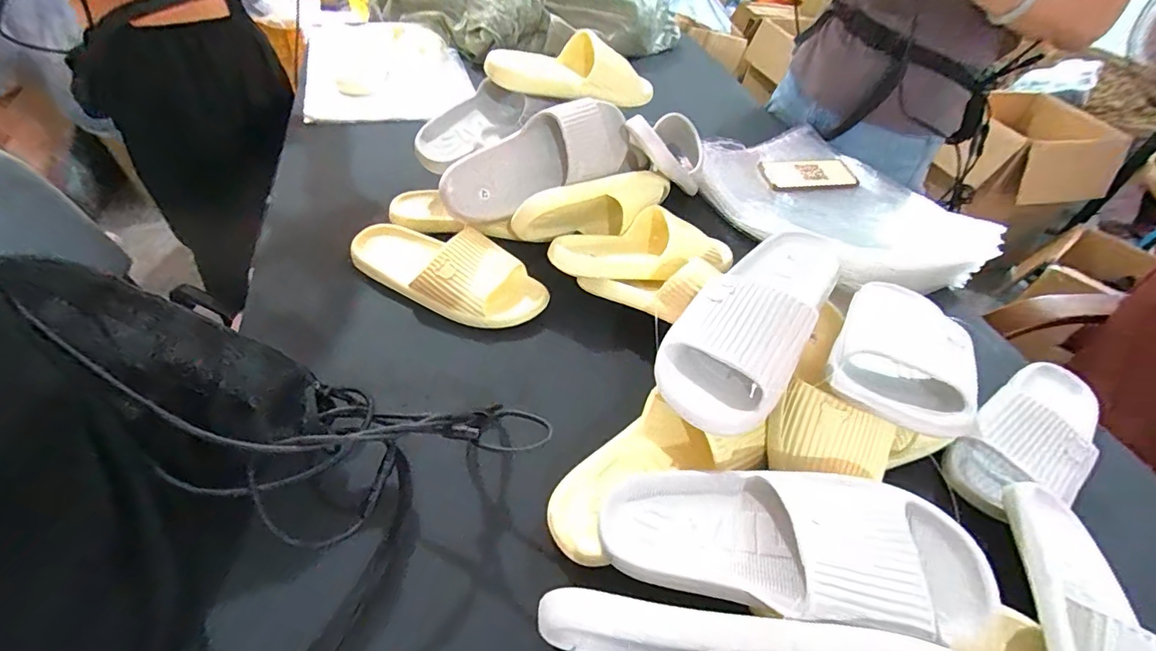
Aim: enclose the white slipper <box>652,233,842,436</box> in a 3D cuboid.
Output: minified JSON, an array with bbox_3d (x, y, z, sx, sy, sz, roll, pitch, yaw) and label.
[{"bbox_3d":[0.169,-0.024,0.473,0.108,0.067,0.276,29,50,19],"label":"white slipper"}]

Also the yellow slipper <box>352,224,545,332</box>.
[{"bbox_3d":[-0.168,-0.070,0.630,0.261,0.063,0.104,24,49,16],"label":"yellow slipper"}]

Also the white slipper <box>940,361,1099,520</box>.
[{"bbox_3d":[0.497,0.110,0.540,0.251,0.063,0.097,-25,54,-27],"label":"white slipper"}]

